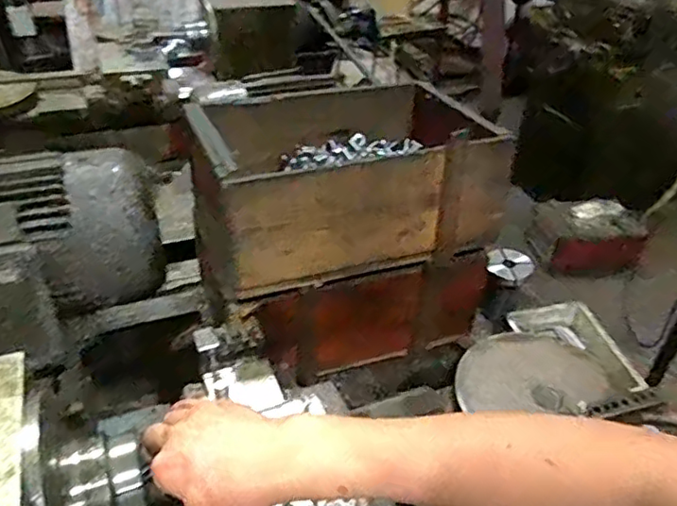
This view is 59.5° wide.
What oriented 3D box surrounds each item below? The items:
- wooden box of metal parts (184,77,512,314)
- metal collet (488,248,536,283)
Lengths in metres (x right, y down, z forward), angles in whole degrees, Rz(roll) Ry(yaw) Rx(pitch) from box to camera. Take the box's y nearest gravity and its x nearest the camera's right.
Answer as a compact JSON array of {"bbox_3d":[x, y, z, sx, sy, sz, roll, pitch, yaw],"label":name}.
[{"bbox_3d":[-0.001,-0.109,0.762,0.345,0.144,0.257,-12,39,-20],"label":"wooden box of metal parts"},{"bbox_3d":[0.259,0.018,0.892,0.066,0.018,0.052,18,63,18],"label":"metal collet"}]

